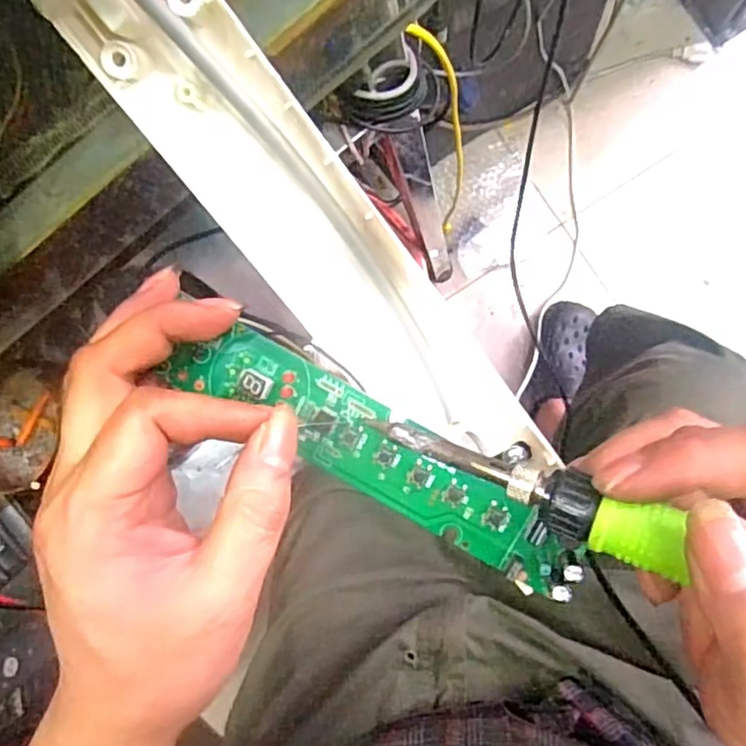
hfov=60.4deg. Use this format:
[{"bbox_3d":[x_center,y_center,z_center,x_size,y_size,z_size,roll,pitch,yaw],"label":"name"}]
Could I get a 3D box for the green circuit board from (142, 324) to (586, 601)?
[{"bbox_3d":[-0.002,0.030,0.242,0.168,0.014,0.034,32,93,6],"label":"green circuit board"}]

